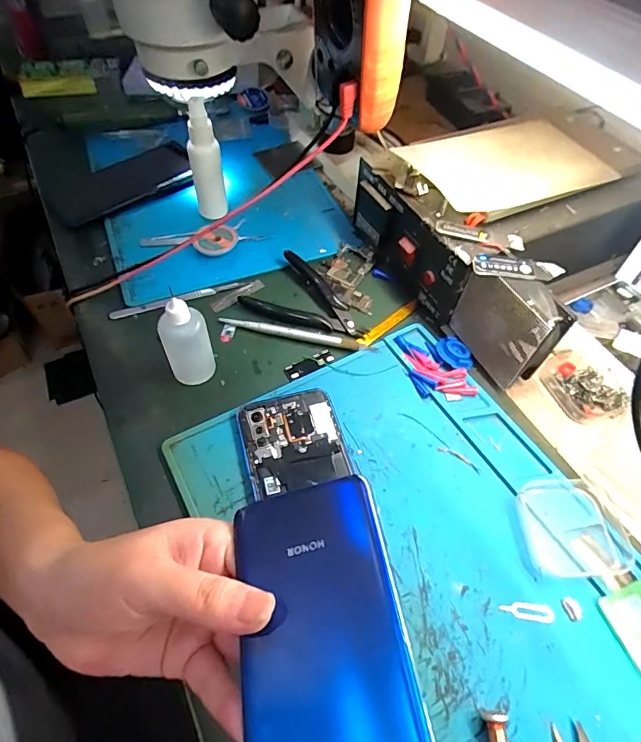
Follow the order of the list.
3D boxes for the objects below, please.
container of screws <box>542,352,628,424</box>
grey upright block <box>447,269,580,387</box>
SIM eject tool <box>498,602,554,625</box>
[{"bbox_3d":[0.223,0.009,0.388,0.048,0.022,0.067,-12,55,-10],"label":"container of screws"},{"bbox_3d":[0.148,-0.037,0.369,0.032,0.086,0.080,-29,60,-20],"label":"grey upright block"},{"bbox_3d":[0.130,0.152,0.288,0.033,0.004,0.010,8,56,5],"label":"SIM eject tool"}]

